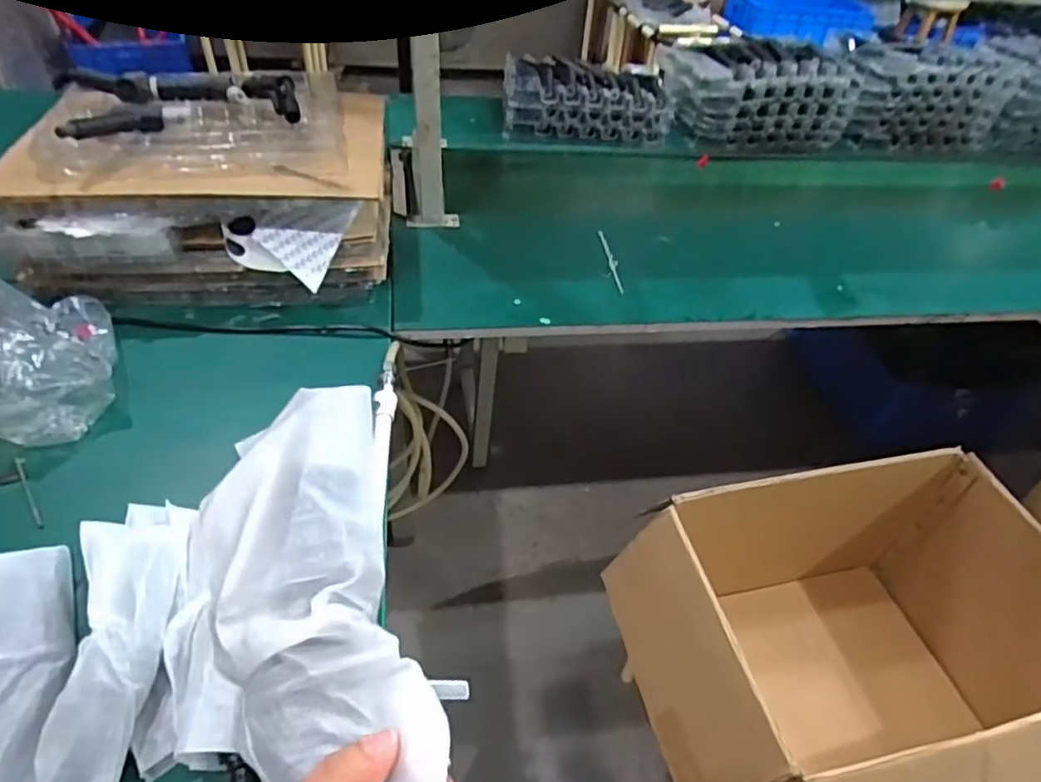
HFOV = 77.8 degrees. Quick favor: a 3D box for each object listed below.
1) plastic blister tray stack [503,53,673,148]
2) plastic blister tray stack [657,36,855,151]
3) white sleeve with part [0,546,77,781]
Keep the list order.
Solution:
[{"bbox_3d":[0.151,-0.713,1.600,0.392,0.128,0.249,-1,44,-7],"label":"plastic blister tray stack"},{"bbox_3d":[0.588,-0.729,1.607,0.457,0.212,0.187,-2,44,-8],"label":"plastic blister tray stack"},{"bbox_3d":[-0.448,0.254,0.562,0.087,0.034,0.270,-12,46,-18],"label":"white sleeve with part"}]

